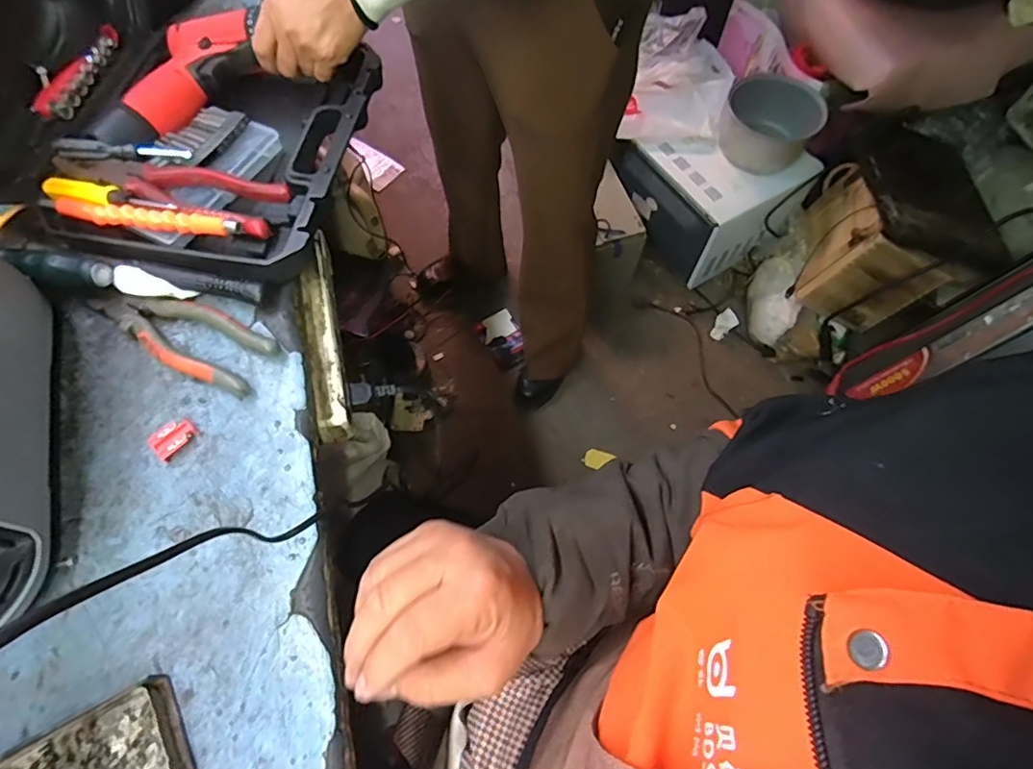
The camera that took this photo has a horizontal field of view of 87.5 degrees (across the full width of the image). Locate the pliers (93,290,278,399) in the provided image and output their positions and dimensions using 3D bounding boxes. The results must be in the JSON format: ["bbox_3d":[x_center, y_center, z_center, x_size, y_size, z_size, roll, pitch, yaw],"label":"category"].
[{"bbox_3d":[-0.277,-0.044,0.445,0.158,0.017,0.057,23,67,9],"label":"pliers"}]

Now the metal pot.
[{"bbox_3d":[0.575,-0.600,1.241,0.212,0.117,0.201,0,66,-1],"label":"metal pot"}]

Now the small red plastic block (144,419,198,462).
[{"bbox_3d":[-0.261,0.040,0.411,0.021,0.013,0.031,40,71,16],"label":"small red plastic block"}]

